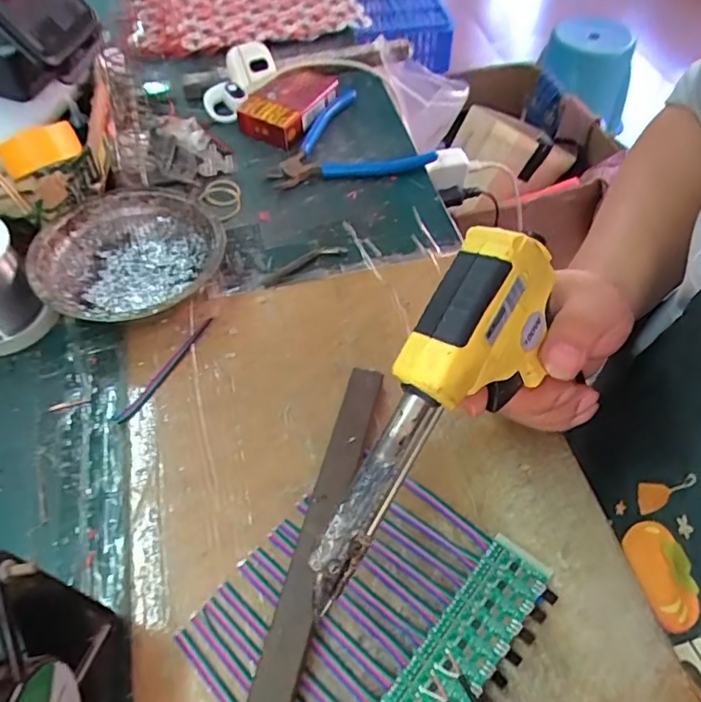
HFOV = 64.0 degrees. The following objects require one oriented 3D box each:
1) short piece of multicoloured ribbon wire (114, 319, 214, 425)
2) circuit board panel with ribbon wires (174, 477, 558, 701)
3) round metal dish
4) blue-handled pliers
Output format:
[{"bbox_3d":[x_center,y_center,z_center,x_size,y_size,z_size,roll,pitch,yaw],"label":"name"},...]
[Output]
[{"bbox_3d":[-0.121,0.011,0.374,0.012,0.004,0.094,26,58,20],"label":"short piece of multicoloured ribbon wire"},{"bbox_3d":[0.009,0.133,0.283,0.155,0.007,0.130,-38,61,-23],"label":"circuit board panel with ribbon wires"},{"bbox_3d":[-0.153,-0.061,0.403,0.124,0.045,0.125,-1,53,2],"label":"round metal dish"},{"bbox_3d":[-0.014,-0.195,0.513,0.139,0.011,0.122,-19,55,-12],"label":"blue-handled pliers"}]

